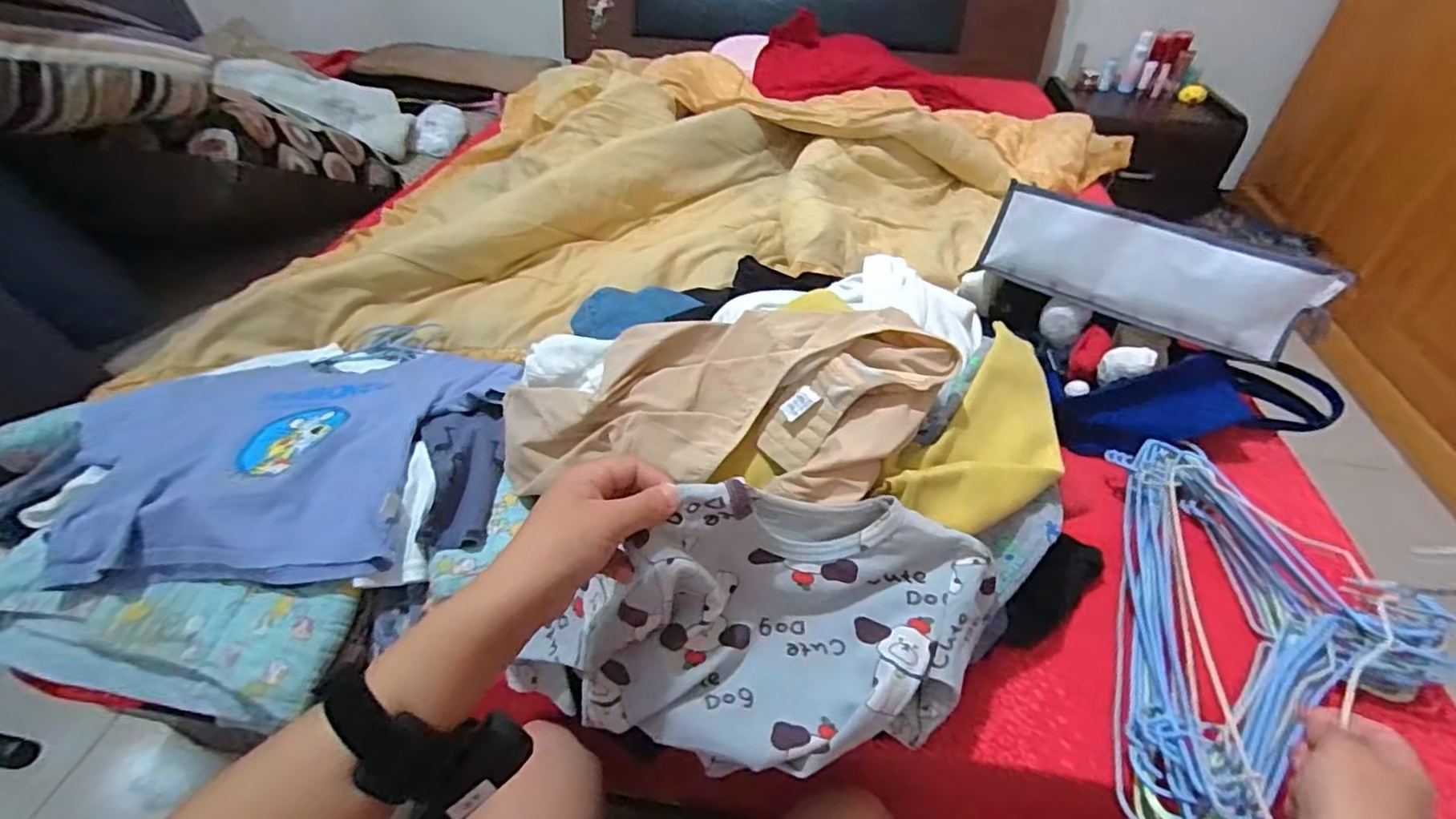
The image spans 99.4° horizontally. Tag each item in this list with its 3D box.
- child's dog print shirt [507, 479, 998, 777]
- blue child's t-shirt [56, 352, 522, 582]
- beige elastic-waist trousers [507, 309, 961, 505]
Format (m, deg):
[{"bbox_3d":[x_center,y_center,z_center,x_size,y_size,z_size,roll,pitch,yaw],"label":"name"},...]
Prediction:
[{"bbox_3d":[0.021,0.167,0.448,0.351,0.213,0.131,-6,44,-7],"label":"child's dog print shirt"},{"bbox_3d":[-0.462,0.025,0.630,0.464,0.059,0.329,-1,43,-1],"label":"blue child's t-shirt"},{"bbox_3d":[-0.021,-0.007,0.523,0.382,0.120,0.152,9,44,9],"label":"beige elastic-waist trousers"}]

